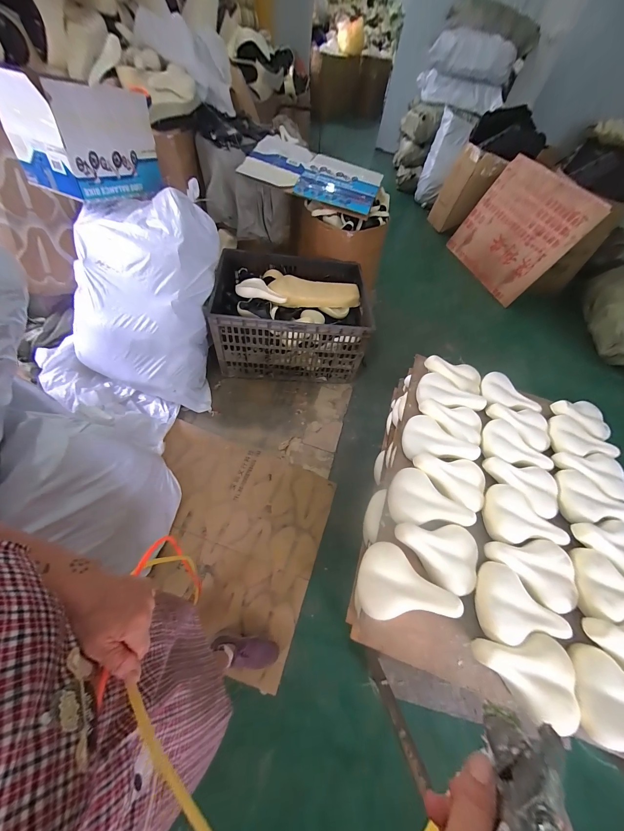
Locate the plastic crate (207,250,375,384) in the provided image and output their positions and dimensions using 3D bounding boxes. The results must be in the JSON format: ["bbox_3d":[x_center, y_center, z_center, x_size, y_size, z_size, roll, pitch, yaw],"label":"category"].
[{"bbox_3d":[-0.121,-0.581,1.653,0.855,0.420,0.634,2,57,-7],"label":"plastic crate"}]

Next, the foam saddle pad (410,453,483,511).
[{"bbox_3d":[0.450,0.185,0.889,0.238,0.048,0.162,33,62,16],"label":"foam saddle pad"}]

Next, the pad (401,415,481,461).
[{"bbox_3d":[0.436,0.075,0.960,0.236,0.055,0.162,2,58,-2],"label":"pad"}]

